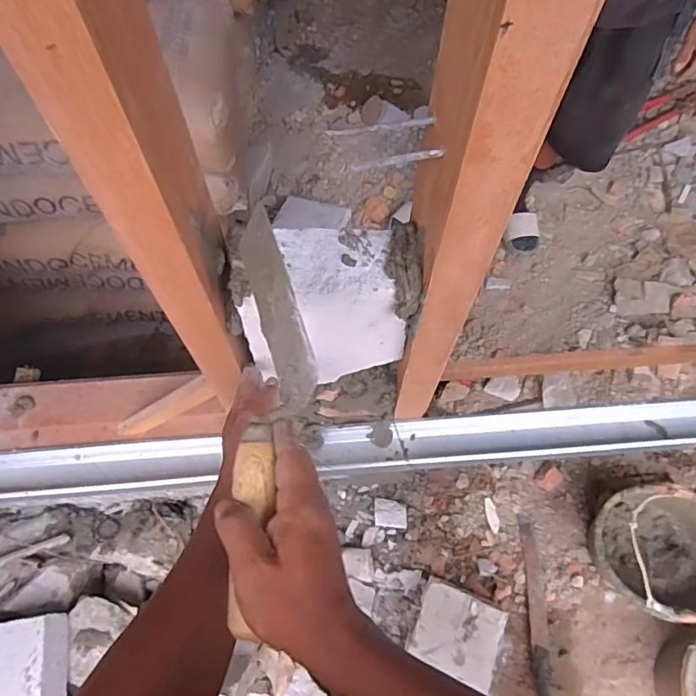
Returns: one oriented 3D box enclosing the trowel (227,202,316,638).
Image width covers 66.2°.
[{"bbox_3d":[-0.053,0.045,0.381,0.059,0.070,0.281,-1,75,1],"label":"trowel"}]

